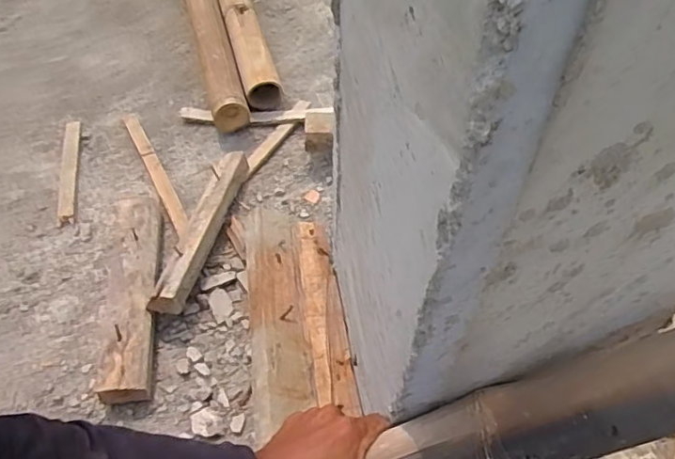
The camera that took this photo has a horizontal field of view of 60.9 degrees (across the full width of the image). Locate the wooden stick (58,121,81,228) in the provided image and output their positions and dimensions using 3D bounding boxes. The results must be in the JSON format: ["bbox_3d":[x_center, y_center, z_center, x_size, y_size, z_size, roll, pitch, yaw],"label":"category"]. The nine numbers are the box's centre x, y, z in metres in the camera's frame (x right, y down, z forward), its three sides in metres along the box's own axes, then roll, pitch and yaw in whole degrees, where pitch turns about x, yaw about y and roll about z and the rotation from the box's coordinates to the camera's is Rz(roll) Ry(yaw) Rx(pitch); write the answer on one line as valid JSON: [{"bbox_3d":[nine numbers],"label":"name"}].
[{"bbox_3d":[-0.438,-0.097,0.941,0.025,0.017,0.222,-10,52,-7],"label":"wooden stick"}]

